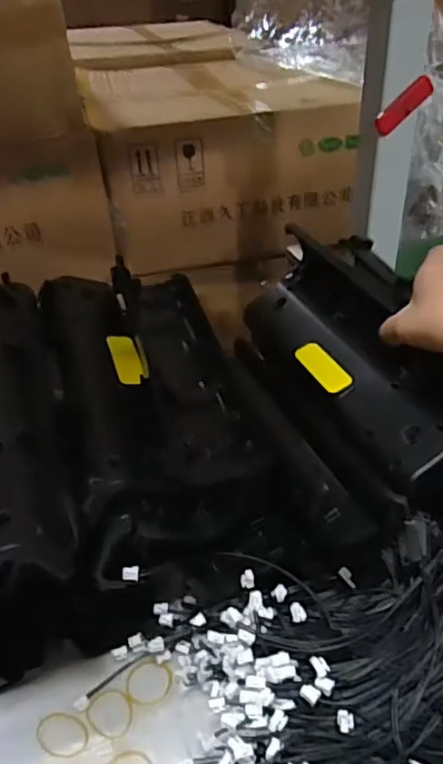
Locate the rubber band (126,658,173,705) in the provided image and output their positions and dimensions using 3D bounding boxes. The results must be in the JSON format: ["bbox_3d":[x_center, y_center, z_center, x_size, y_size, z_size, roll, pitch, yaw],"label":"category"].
[{"bbox_3d":[-0.048,0.200,0.406,0.030,0.004,0.030,-2,38,2],"label":"rubber band"}]

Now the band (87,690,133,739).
[{"bbox_3d":[-0.071,0.213,0.391,0.029,0.004,0.027,-2,38,2],"label":"band"}]

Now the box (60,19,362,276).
[{"bbox_3d":[-0.055,-0.514,1.280,0.422,0.225,0.618,-10,38,-9],"label":"box"}]

